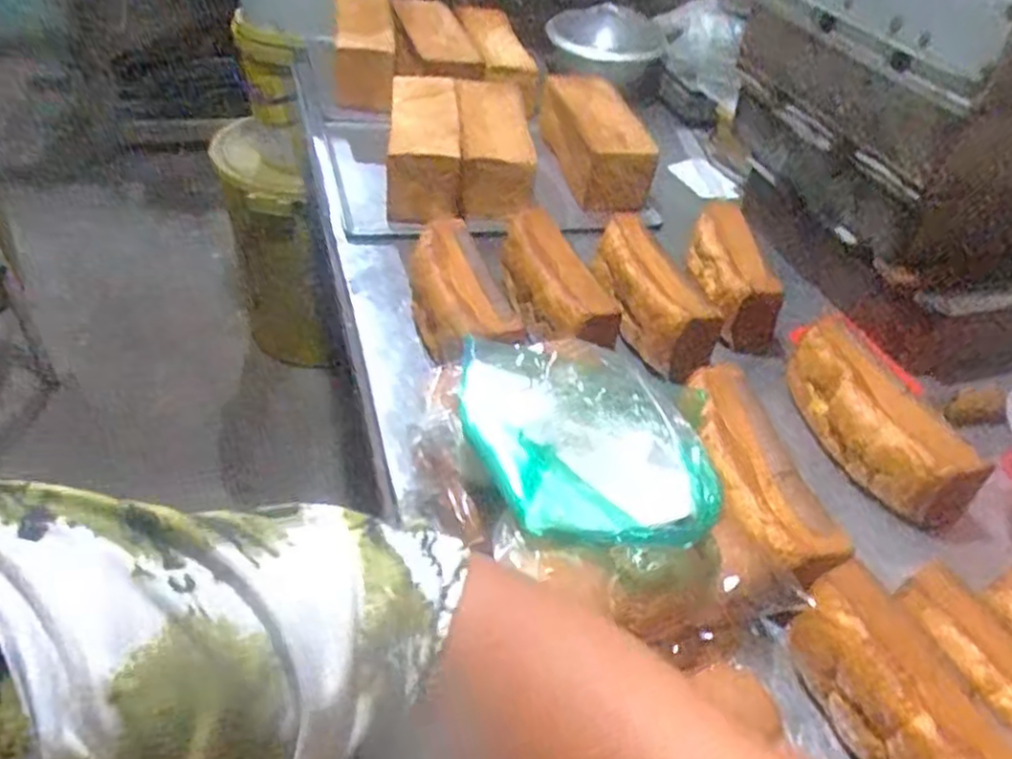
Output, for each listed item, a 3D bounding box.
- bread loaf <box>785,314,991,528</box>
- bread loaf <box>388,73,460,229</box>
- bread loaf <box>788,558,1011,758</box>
[{"bbox_3d":[0.358,0.039,0.731,0.066,0.078,0.219,-14,46,-22],"label":"bread loaf"},{"bbox_3d":[-0.119,-0.329,1.056,0.096,0.118,0.249,0,42,-8],"label":"bread loaf"},{"bbox_3d":[0.275,0.229,0.491,0.068,0.075,0.217,-10,45,-18],"label":"bread loaf"}]

